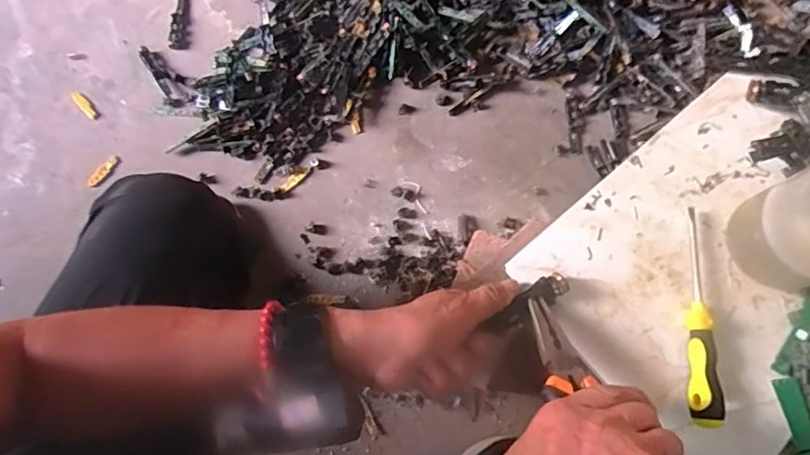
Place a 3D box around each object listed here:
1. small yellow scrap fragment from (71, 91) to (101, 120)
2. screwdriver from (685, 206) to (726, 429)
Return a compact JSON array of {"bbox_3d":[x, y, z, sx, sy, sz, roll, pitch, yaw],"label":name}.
[{"bbox_3d":[-0.553,-0.210,0.943,0.022,0.011,0.068,-42,81,-10],"label":"small yellow scrap fragment"},{"bbox_3d":[0.218,0.063,0.399,0.021,0.021,0.156,6,76,0],"label":"screwdriver"}]

